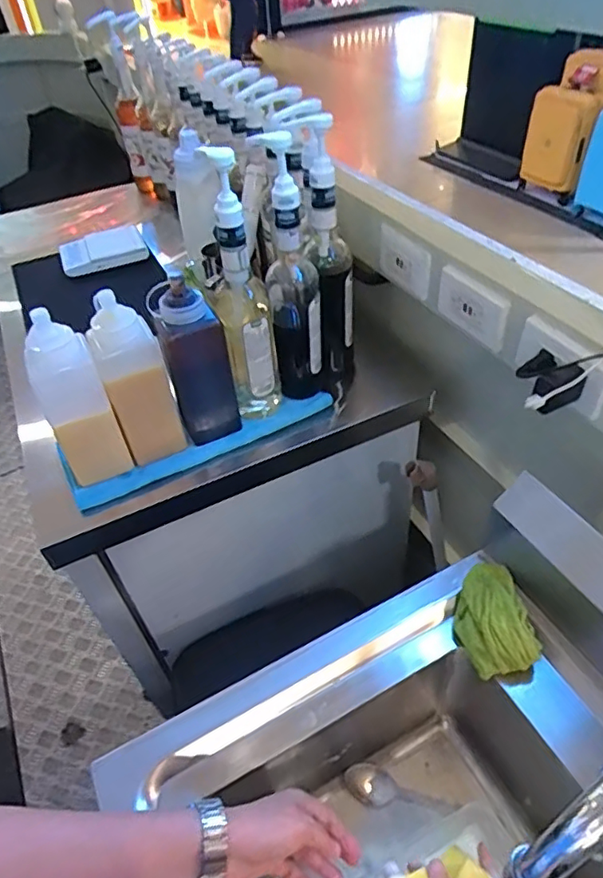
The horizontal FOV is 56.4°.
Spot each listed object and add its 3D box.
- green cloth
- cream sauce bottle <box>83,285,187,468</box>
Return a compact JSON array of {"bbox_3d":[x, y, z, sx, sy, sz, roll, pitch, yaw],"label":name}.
[{"bbox_3d":[0.195,0.181,0.587,0.068,0.043,0.119,-7,45,-1],"label":"green cloth"},{"bbox_3d":[-0.221,-0.077,0.758,0.081,0.240,0.064,-17,46,-11],"label":"cream sauce bottle"}]

